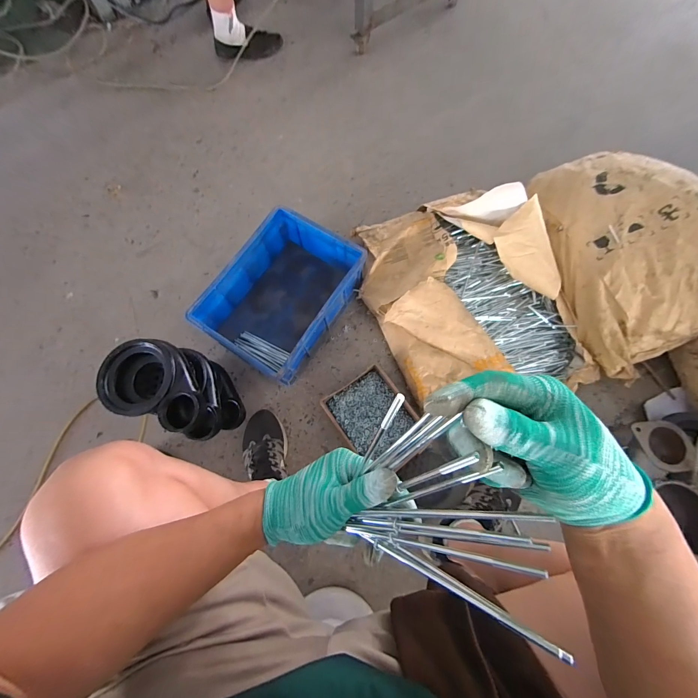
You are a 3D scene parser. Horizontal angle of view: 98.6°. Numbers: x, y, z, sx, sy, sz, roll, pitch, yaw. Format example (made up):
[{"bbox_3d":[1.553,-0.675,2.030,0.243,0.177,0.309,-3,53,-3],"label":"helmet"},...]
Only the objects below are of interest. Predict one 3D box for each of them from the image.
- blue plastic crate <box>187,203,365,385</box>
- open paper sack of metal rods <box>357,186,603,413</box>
[{"bbox_3d":[-0.175,-0.148,0.829,0.291,0.145,0.402,31,79,7],"label":"blue plastic crate"},{"bbox_3d":[0.310,-0.159,0.775,0.493,0.170,0.597,-14,73,-3],"label":"open paper sack of metal rods"}]

